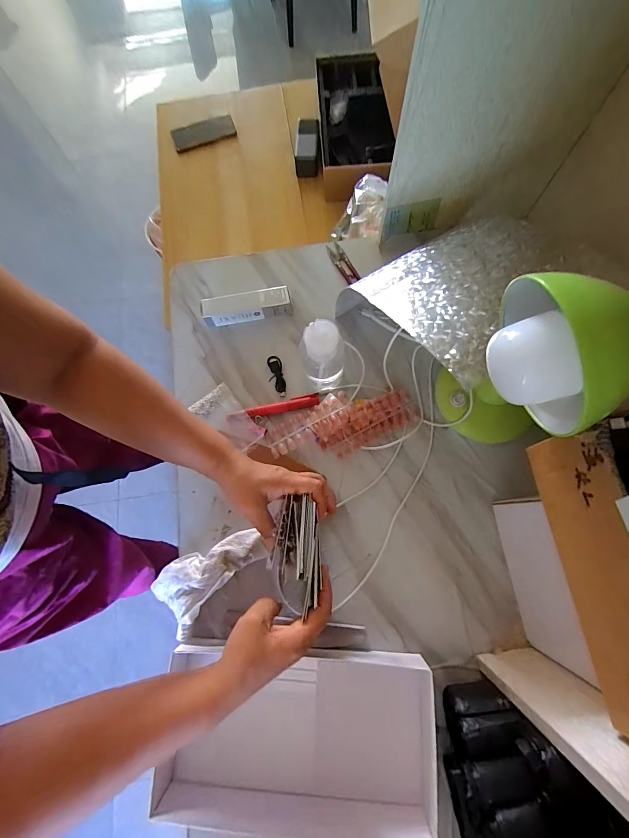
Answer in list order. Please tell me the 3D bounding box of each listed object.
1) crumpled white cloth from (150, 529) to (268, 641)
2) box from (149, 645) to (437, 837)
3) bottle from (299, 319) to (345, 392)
[{"bbox_3d":[-0.138,0.202,0.446,0.150,0.035,0.082,-35,77,-7],"label":"crumpled white cloth"},{"bbox_3d":[-0.023,0.355,0.391,0.307,0.050,0.168,2,75,2],"label":"box"},{"bbox_3d":[0.011,-0.080,0.470,0.054,0.109,0.048,32,78,9],"label":"bottle"}]

